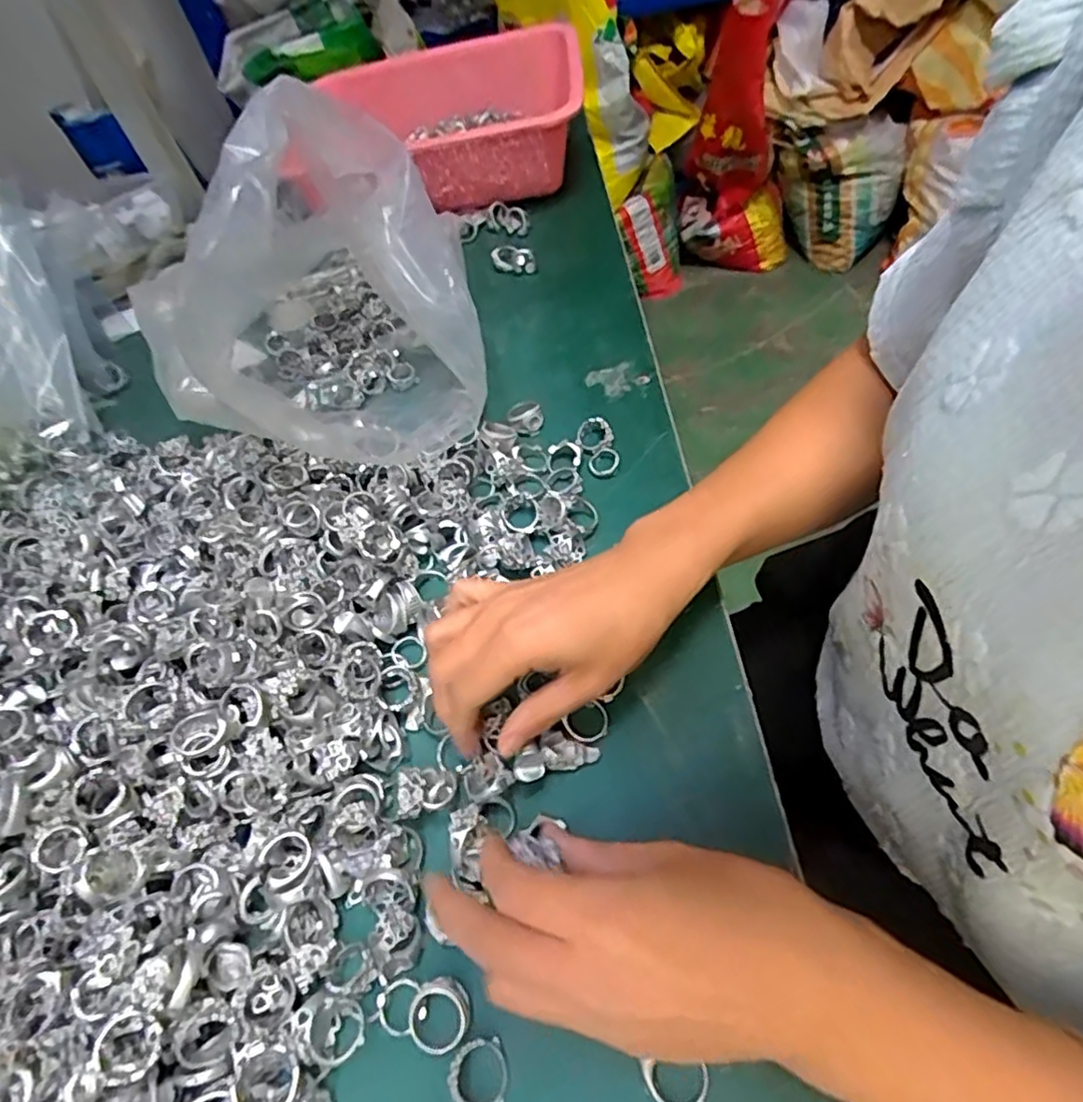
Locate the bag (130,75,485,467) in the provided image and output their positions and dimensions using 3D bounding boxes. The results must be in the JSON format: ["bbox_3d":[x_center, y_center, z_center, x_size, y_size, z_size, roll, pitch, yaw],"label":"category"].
[{"bbox_3d":[-0.160,-0.206,0.463,0.190,0.178,0.303,-16,55,-2],"label":"bag"}]

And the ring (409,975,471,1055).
[{"bbox_3d":[-0.042,0.191,0.268,0.023,0.011,0.026,9,57,15],"label":"ring"}]

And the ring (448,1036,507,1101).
[{"bbox_3d":[-0.025,0.207,0.256,0.023,0.004,0.023,3,50,-19],"label":"ring"}]

